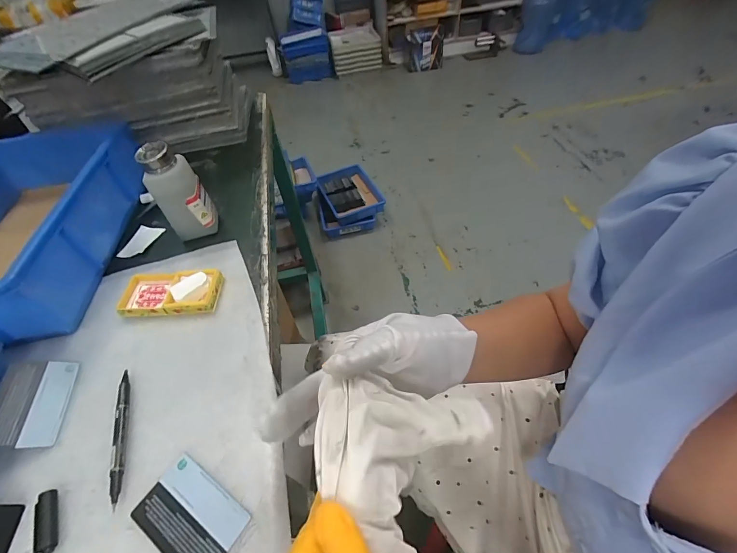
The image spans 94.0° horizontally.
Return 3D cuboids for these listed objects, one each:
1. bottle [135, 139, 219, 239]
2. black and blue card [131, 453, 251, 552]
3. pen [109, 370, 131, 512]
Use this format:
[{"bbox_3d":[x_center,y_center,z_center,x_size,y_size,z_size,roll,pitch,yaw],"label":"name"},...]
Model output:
[{"bbox_3d":[-0.247,-0.109,0.454,0.055,0.129,0.042,-17,51,-11],"label":"bottle"},{"bbox_3d":[-0.140,0.186,0.268,0.084,0.004,0.054,25,56,22],"label":"black and blue card"},{"bbox_3d":[-0.225,0.139,0.314,0.010,0.010,0.122,-17,51,-11],"label":"pen"}]

